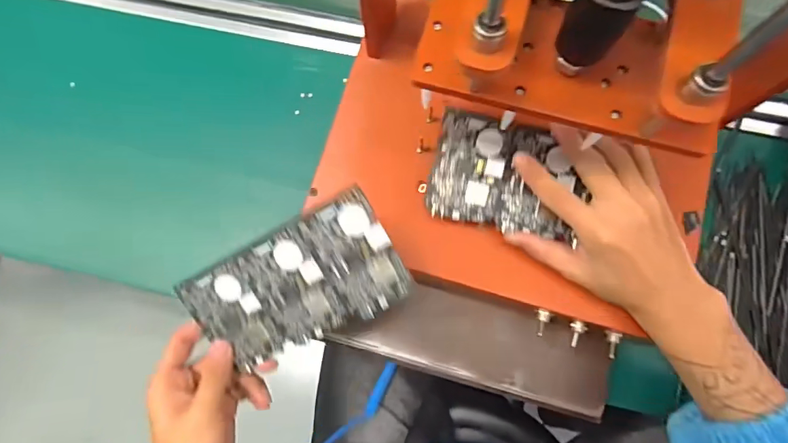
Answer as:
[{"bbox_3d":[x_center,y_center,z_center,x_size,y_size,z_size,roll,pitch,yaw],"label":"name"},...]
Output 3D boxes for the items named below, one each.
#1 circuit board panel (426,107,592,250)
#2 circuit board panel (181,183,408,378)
[{"bbox_3d":[0.087,-0.036,0.352,0.114,0.004,0.083,13,90,3],"label":"circuit board panel"},{"bbox_3d":[-0.074,0.047,0.328,0.161,0.004,0.084,-26,99,14],"label":"circuit board panel"}]

